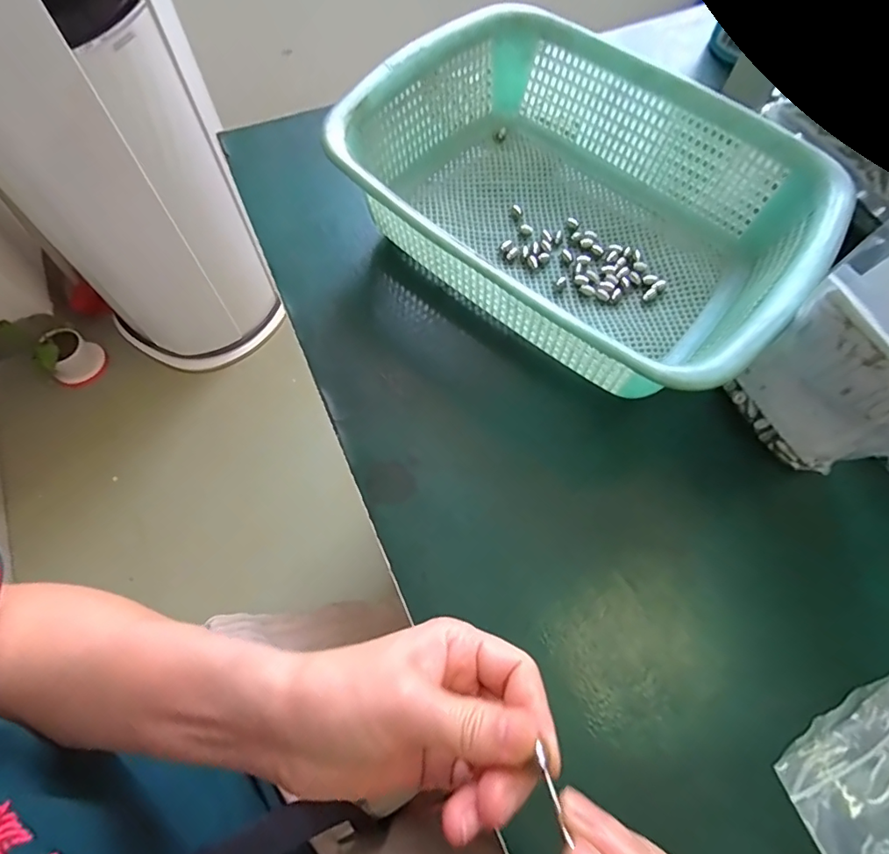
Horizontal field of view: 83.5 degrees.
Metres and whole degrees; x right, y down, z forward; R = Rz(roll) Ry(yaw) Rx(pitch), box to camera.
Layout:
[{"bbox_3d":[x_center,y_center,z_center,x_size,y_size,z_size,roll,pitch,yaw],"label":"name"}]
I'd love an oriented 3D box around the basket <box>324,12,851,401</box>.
[{"bbox_3d":[0.087,-0.150,0.346,0.294,0.086,0.228,42,71,15],"label":"basket"}]

